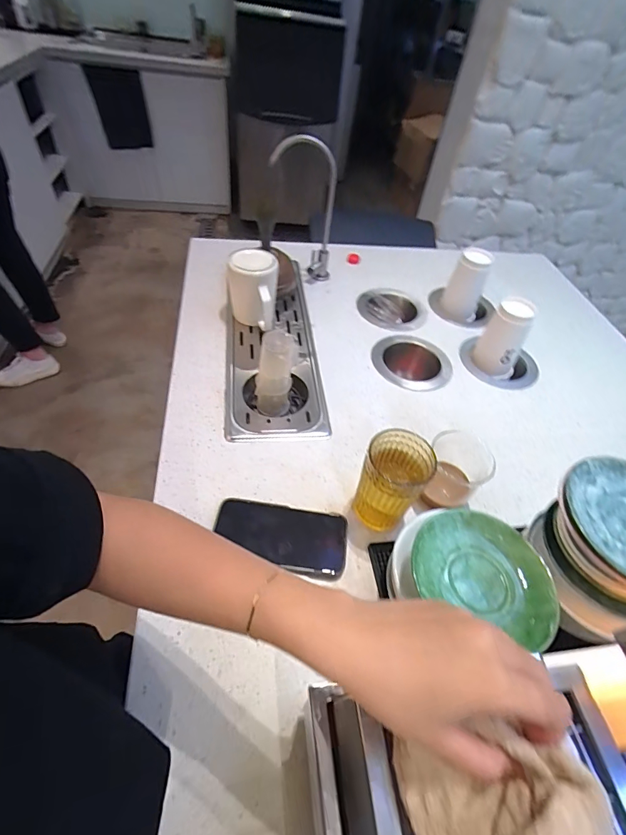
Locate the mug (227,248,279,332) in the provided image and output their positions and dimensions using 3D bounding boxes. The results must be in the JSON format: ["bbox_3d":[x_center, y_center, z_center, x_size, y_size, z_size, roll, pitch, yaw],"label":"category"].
[{"bbox_3d":[-0.113,-0.240,0.752,0.088,0.114,0.113,-2,50,-10],"label":"mug"}]

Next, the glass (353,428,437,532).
[{"bbox_3d":[0.096,0.083,0.501,0.073,0.115,0.081,19,50,8],"label":"glass"}]

